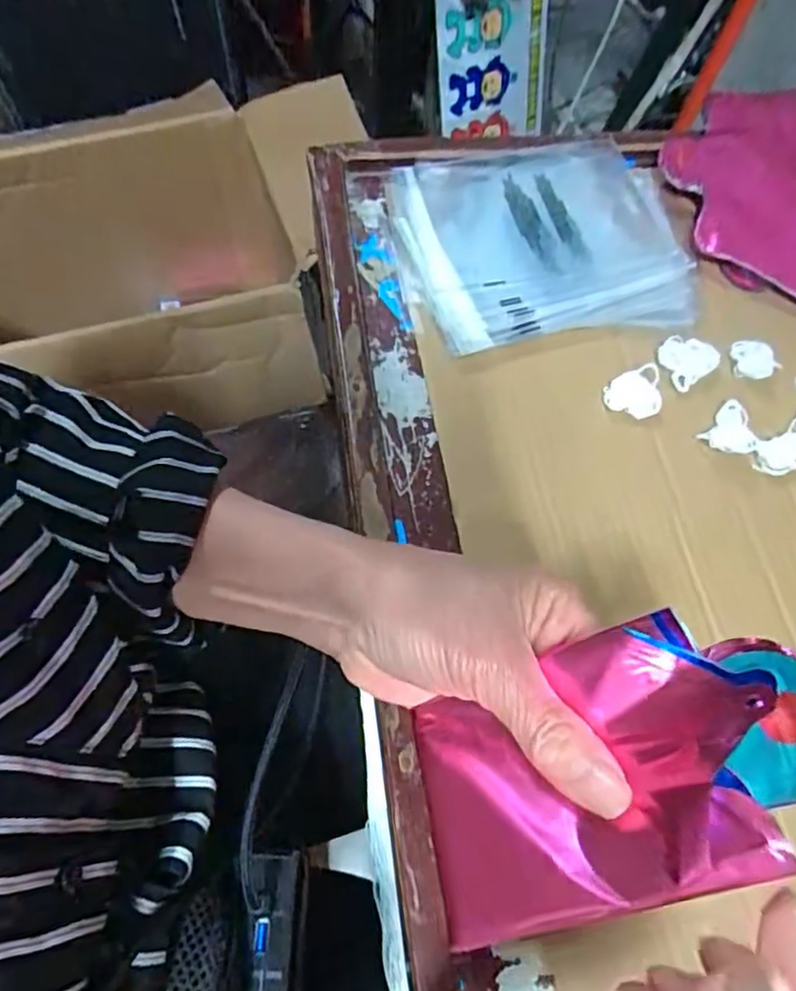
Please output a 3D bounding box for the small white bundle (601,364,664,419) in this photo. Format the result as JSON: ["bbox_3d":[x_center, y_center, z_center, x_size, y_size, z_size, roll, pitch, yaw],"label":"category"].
[{"bbox_3d":[0.154,-0.068,0.424,0.036,0.013,0.031,-5,67,-6],"label":"small white bundle"}]

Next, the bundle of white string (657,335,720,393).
[{"bbox_3d":[0.198,-0.095,0.444,0.043,0.006,0.035,-33,72,-17],"label":"bundle of white string"}]

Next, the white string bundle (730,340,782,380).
[{"bbox_3d":[0.249,-0.095,0.452,0.034,0.004,0.030,-5,66,-6],"label":"white string bundle"}]

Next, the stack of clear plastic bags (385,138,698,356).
[{"bbox_3d":[0.113,-0.193,0.474,0.225,0.018,0.174,-11,67,-7],"label":"stack of clear plastic bags"}]

